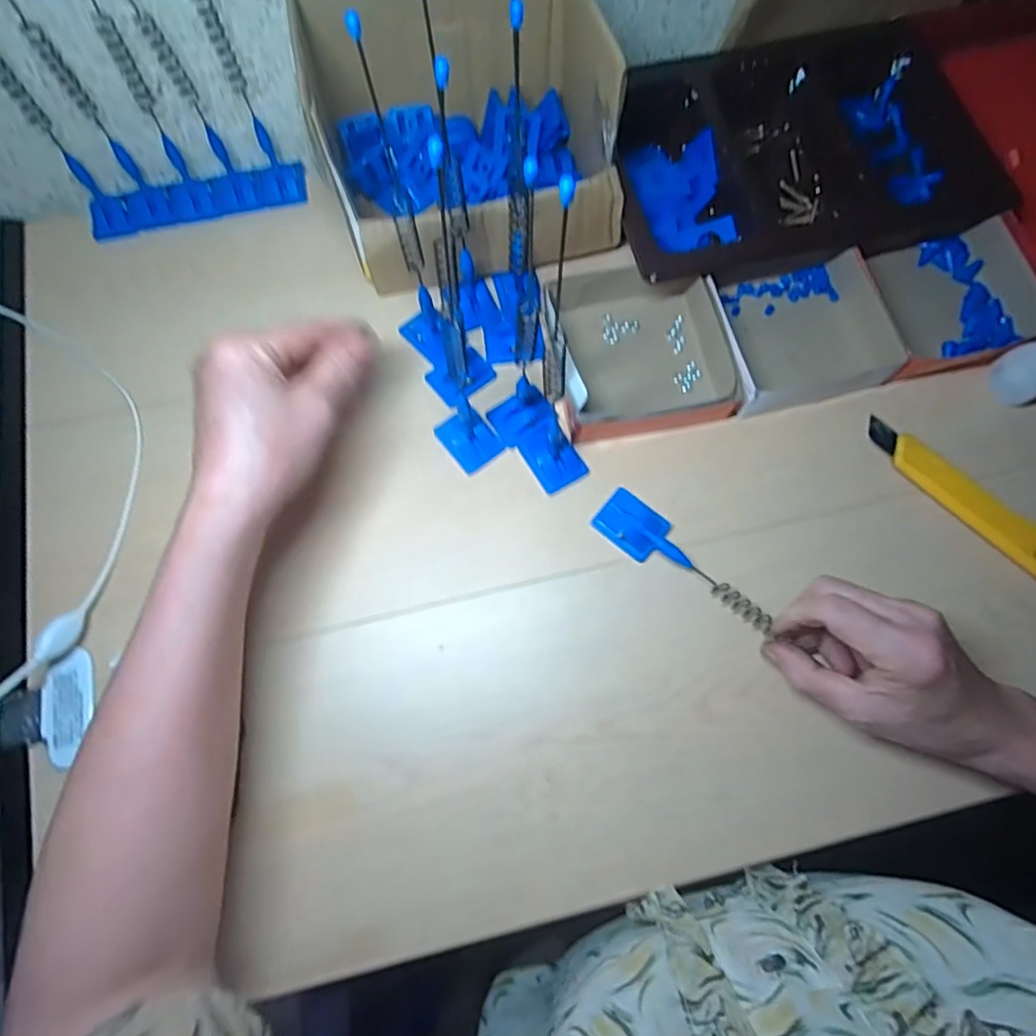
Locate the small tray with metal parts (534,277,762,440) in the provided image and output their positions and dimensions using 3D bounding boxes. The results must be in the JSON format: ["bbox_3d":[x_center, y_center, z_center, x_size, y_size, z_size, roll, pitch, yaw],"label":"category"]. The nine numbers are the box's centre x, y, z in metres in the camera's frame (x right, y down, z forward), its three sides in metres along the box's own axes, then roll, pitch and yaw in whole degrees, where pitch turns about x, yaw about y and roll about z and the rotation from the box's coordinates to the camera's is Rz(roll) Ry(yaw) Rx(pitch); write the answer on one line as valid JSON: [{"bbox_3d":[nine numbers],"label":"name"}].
[{"bbox_3d":[0.088,-0.127,0.440,0.126,0.038,0.139,-9,74,-2],"label":"small tray with metal parts"}]

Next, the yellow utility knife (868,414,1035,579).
[{"bbox_3d":[0.315,-0.008,0.409,0.172,0.013,0.028,42,79,11],"label":"yellow utility knife"}]

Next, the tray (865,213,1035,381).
[{"bbox_3d":[0.323,-0.167,0.453,0.109,0.043,0.119,-9,74,-2],"label":"tray"}]

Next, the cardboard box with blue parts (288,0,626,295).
[{"bbox_3d":[-0.040,-0.283,0.436,0.199,0.111,0.174,-13,74,-3],"label":"cardboard box with blue parts"}]

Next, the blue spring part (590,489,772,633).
[{"bbox_3d":[0.109,0.029,0.392,0.129,0.013,0.033,39,78,16],"label":"blue spring part"}]

